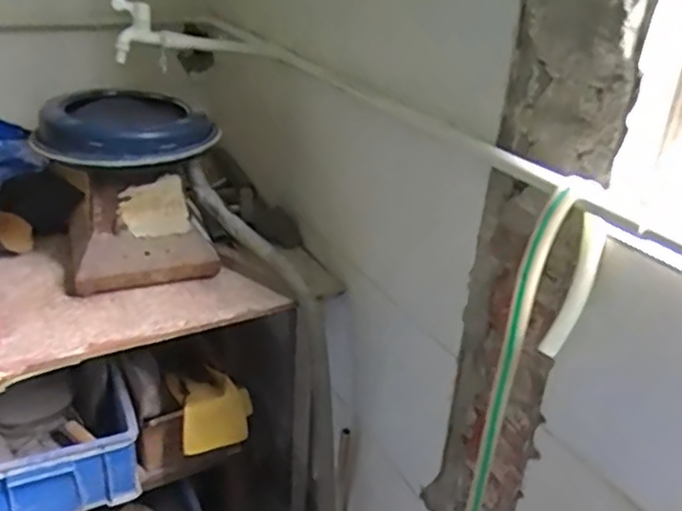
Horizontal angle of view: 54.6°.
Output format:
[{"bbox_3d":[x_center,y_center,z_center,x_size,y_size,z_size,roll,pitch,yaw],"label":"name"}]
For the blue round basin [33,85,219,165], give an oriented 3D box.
[{"bbox_3d":[-0.368,-0.216,1.100,0.259,0.067,0.252,3,28,-2],"label":"blue round basin"}]

